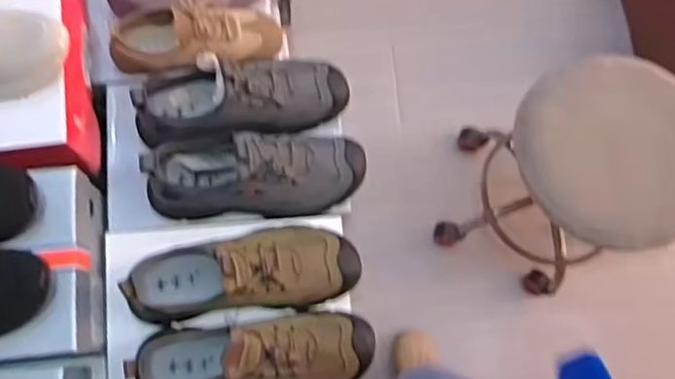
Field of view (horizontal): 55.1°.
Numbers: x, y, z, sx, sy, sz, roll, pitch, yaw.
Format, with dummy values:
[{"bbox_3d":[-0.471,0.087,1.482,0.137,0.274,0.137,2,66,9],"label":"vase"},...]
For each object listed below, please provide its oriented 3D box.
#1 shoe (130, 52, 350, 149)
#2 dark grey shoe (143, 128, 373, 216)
[{"bbox_3d":[-0.113,-0.118,0.800,0.247,0.090,0.082,-10,75,-4],"label":"shoe"},{"bbox_3d":[-0.099,-0.024,0.783,0.257,0.104,0.093,1,75,-1],"label":"dark grey shoe"}]

